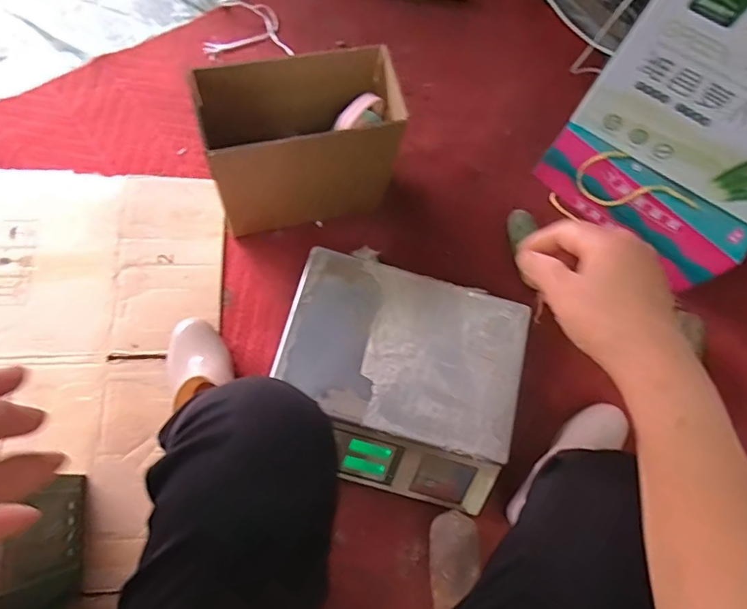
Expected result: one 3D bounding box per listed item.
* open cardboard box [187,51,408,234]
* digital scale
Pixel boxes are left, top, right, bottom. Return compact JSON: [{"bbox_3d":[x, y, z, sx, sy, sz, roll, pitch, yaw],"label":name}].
[{"bbox_3d":[-0.108,-0.243,0.736,0.267,0.198,0.168,-11,73,-9],"label":"open cardboard box"},{"bbox_3d":[0.033,0.104,0.706,0.331,0.091,0.295,16,70,0],"label":"digital scale"}]

